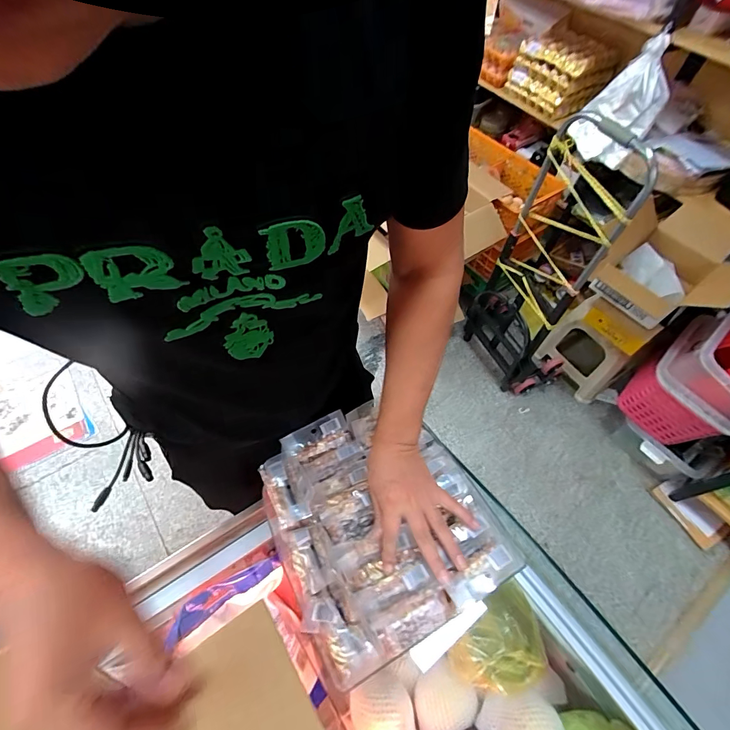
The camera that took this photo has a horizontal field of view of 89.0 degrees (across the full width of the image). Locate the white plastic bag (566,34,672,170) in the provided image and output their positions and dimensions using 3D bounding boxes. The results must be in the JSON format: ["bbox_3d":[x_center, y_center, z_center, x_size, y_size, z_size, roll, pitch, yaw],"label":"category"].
[{"bbox_3d":[0.851,-0.861,1.257,0.234,0.318,0.144,32,65,13],"label":"white plastic bag"}]

